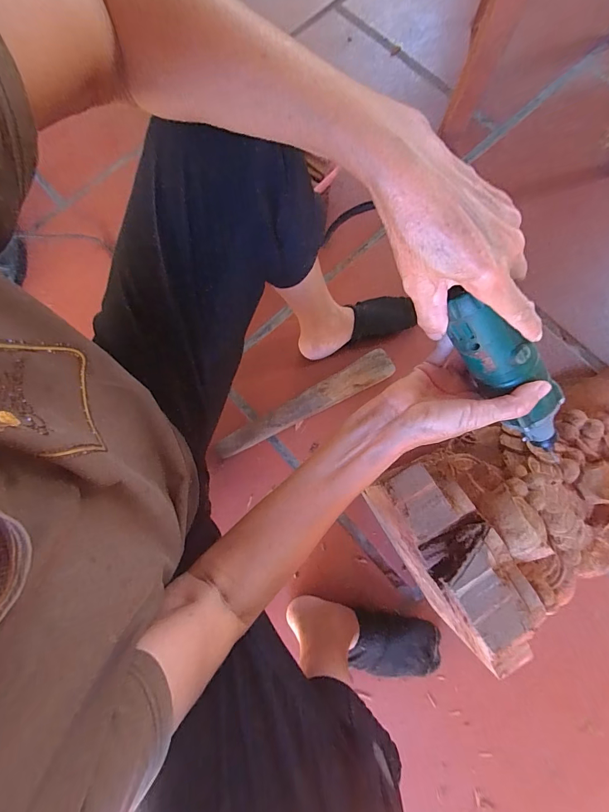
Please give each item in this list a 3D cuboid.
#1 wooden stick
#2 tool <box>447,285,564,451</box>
[{"bbox_3d":[0.004,0.002,0.659,0.334,0.035,0.049,-29,78,-5],"label":"wooden stick"},{"bbox_3d":[0.172,-0.023,0.309,0.190,0.038,0.040,40,79,-27],"label":"tool"}]

